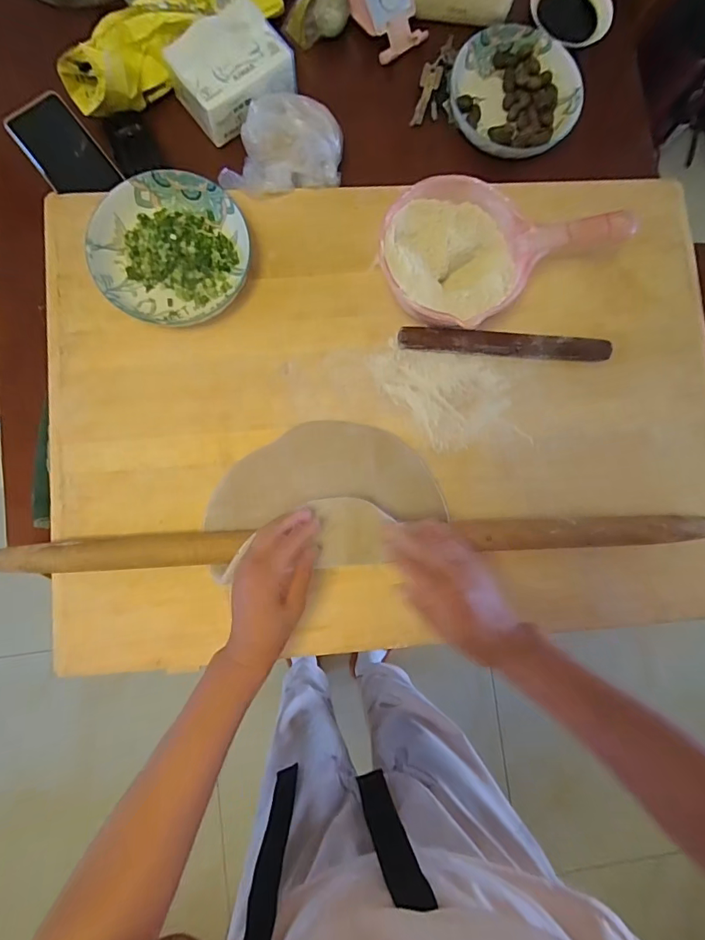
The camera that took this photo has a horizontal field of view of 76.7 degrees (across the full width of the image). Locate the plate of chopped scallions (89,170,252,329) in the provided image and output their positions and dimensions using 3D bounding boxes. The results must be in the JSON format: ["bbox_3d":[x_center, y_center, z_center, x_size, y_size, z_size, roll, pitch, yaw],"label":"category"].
[{"bbox_3d":[-0.207,-0.252,0.514,0.168,0.036,0.164,0,85,-4],"label":"plate of chopped scallions"}]

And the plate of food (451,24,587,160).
[{"bbox_3d":[0.213,-0.503,0.601,0.163,0.042,0.163,0,85,-4],"label":"plate of food"}]

